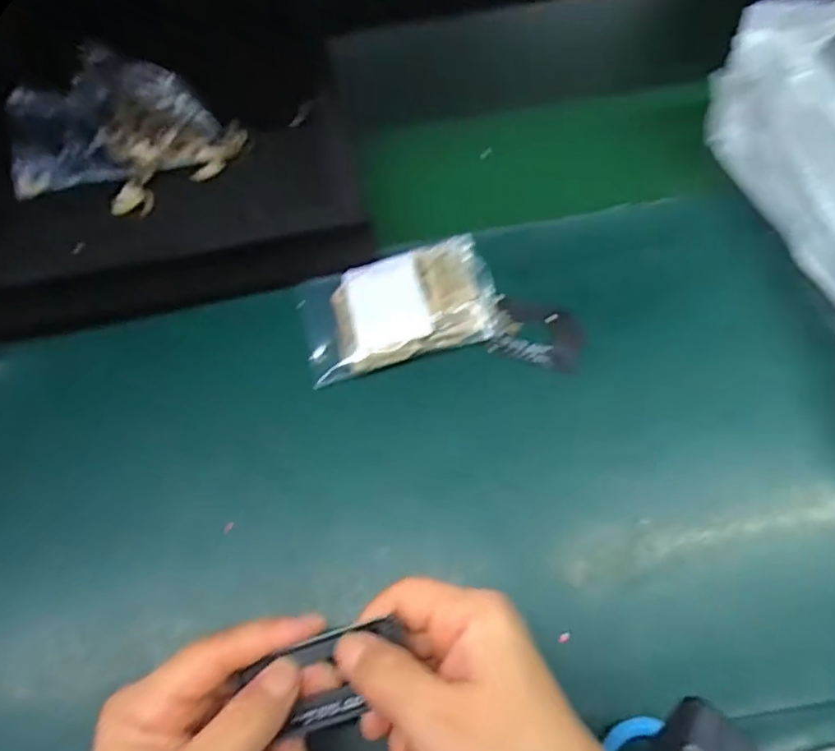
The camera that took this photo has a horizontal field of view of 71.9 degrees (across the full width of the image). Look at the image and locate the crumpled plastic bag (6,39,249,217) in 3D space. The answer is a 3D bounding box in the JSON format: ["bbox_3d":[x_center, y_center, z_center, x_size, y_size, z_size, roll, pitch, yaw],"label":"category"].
[{"bbox_3d":[-0.221,-0.188,0.436,0.162,0.043,0.135,-27,63,-17],"label":"crumpled plastic bag"}]

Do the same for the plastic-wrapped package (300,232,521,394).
[{"bbox_3d":[-0.011,-0.049,0.396,0.135,0.026,0.079,-14,60,-10],"label":"plastic-wrapped package"}]

